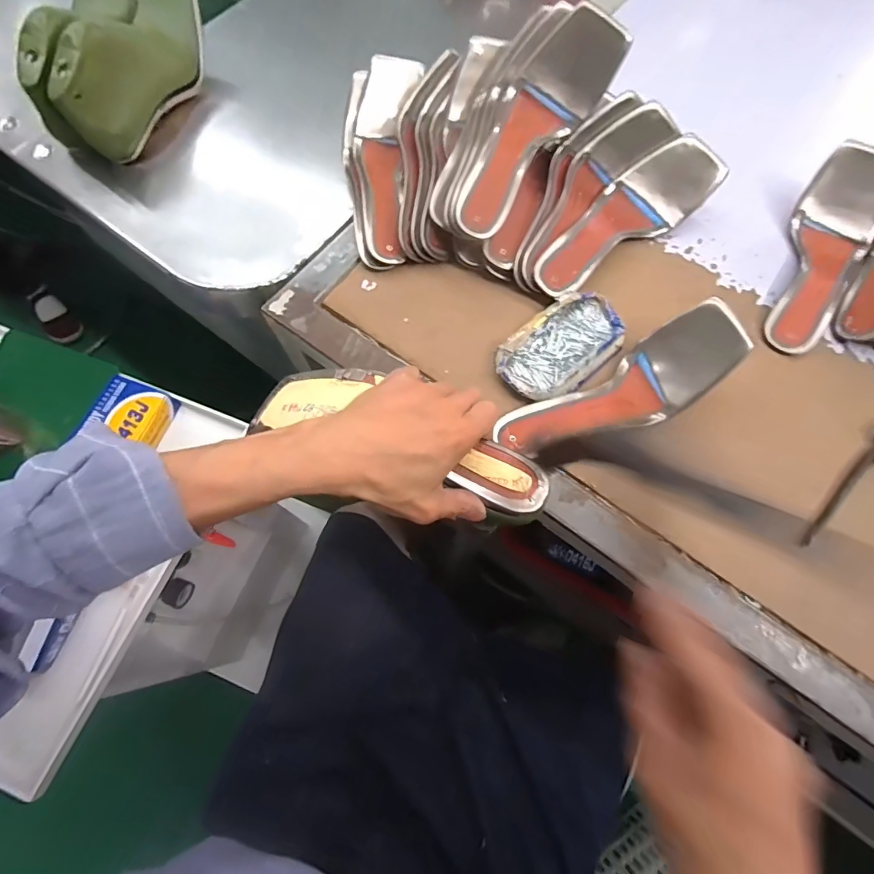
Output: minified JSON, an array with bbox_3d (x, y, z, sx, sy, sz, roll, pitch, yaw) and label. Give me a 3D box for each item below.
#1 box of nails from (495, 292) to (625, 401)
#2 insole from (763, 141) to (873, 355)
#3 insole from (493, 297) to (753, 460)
[{"bbox_3d":[0.124,-0.090,0.444,0.138,0.025,0.078,-42,76,-14],"label":"box of nails"},{"bbox_3d":[0.395,-0.192,0.464,0.080,0.056,0.226,33,74,11],"label":"insole"},{"bbox_3d":[0.166,-0.039,0.414,0.214,0.067,0.074,-27,73,-9],"label":"insole"}]

